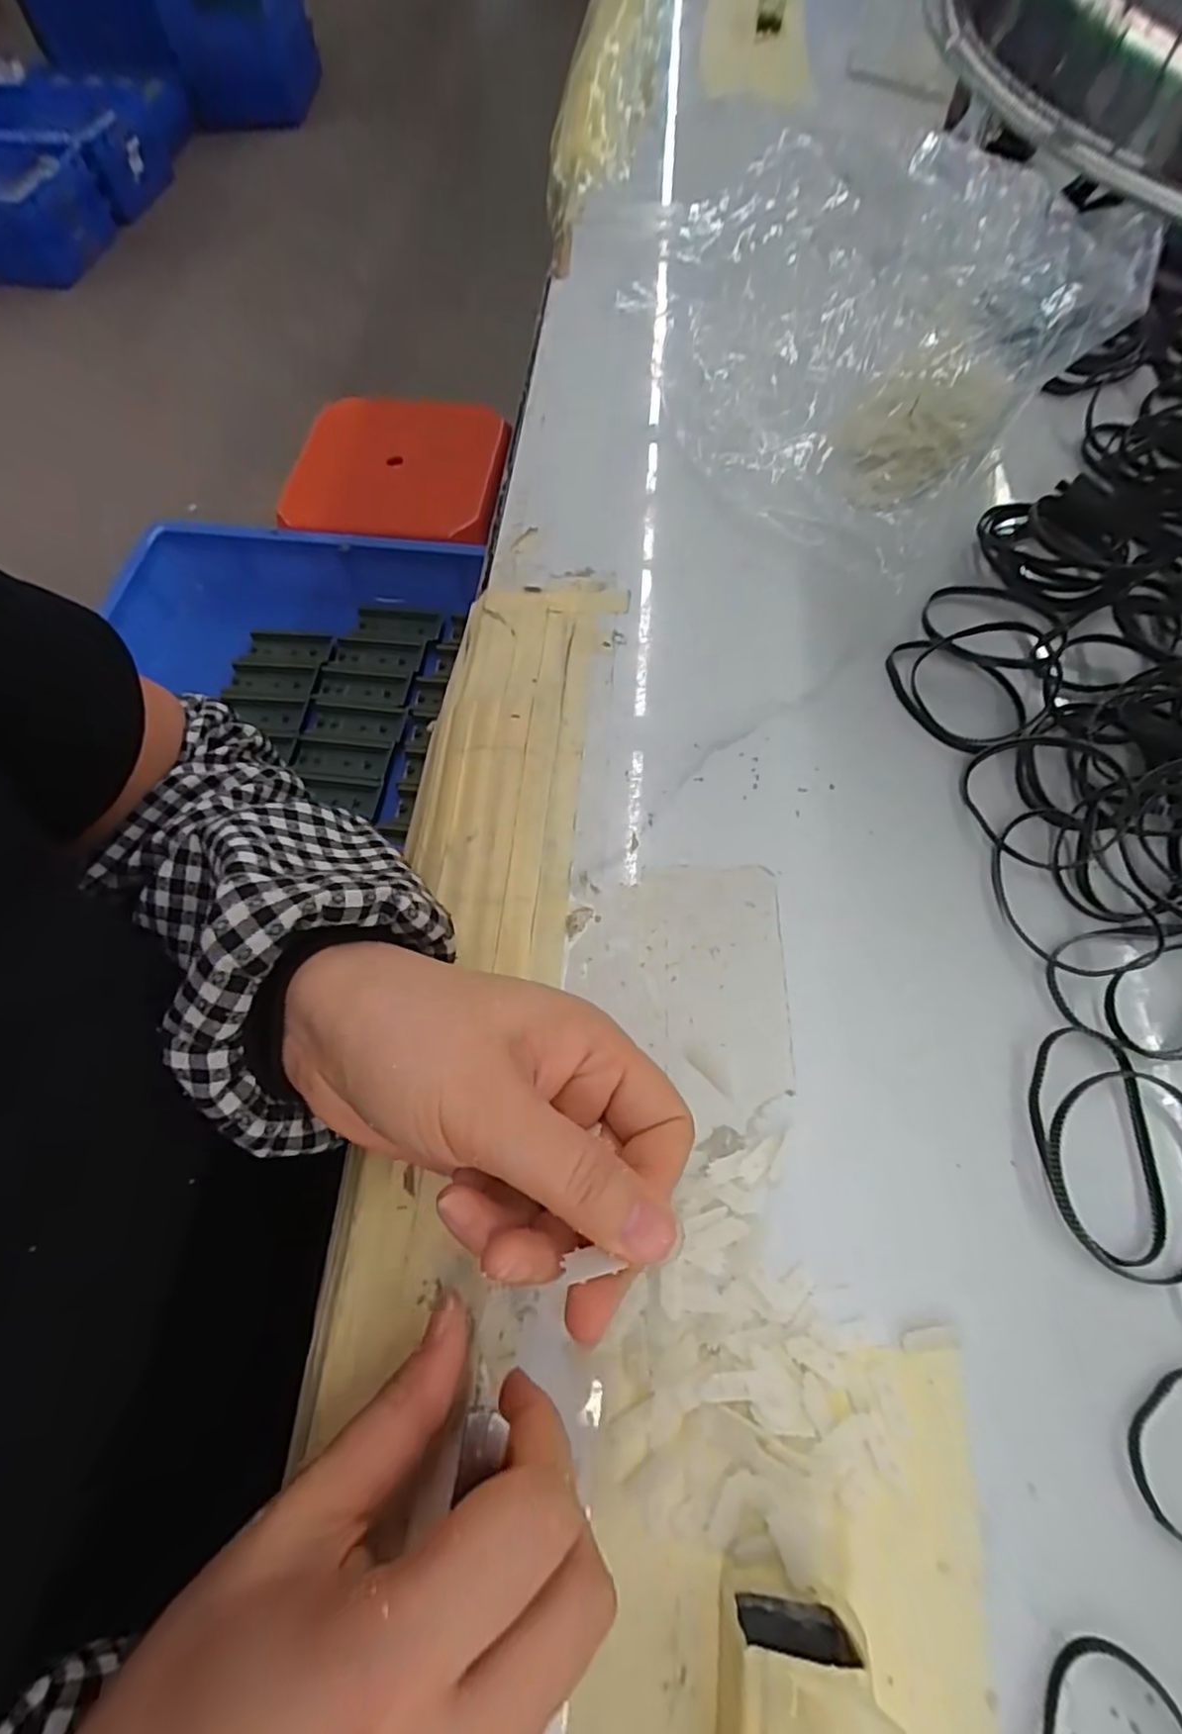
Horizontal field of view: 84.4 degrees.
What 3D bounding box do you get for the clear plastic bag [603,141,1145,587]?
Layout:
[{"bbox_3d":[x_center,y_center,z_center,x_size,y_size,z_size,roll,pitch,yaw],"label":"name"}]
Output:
[{"bbox_3d":[0.169,-0.300,0.347,0.175,0.099,0.266,38,73,18],"label":"clear plastic bag"}]

